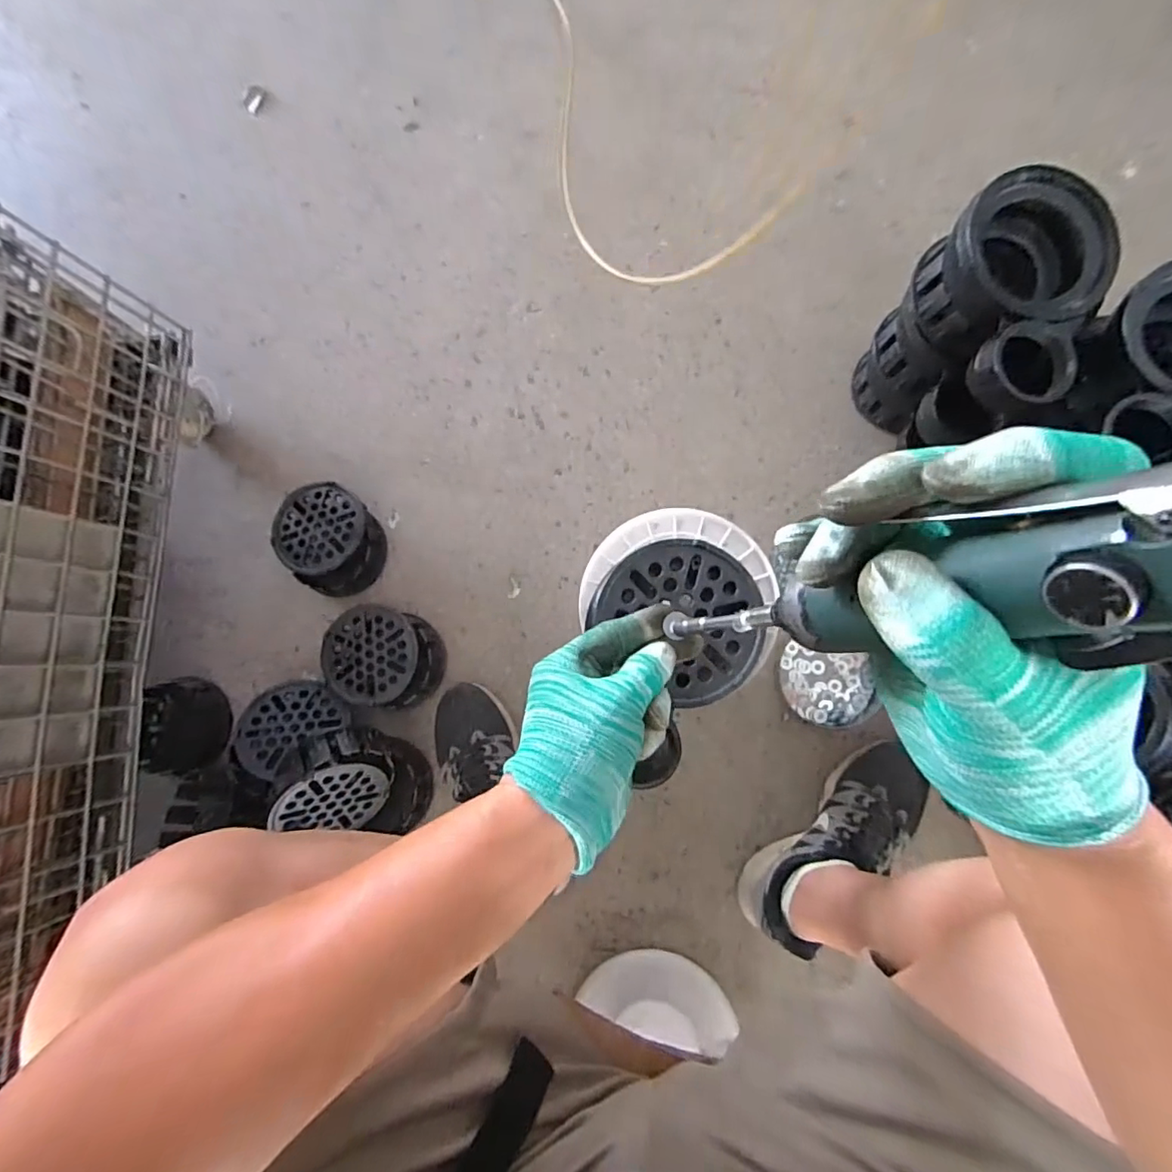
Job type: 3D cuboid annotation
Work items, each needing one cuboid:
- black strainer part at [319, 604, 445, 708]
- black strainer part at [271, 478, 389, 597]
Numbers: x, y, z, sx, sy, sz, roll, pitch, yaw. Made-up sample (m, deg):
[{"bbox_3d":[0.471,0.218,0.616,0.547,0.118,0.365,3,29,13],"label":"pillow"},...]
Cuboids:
[{"bbox_3d":[-0.277,0.096,0.749,0.155,0.056,0.132,8,86,6],"label":"black strainer part"},{"bbox_3d":[-0.367,-0.069,0.779,0.158,0.056,0.142,35,89,7],"label":"black strainer part"}]

